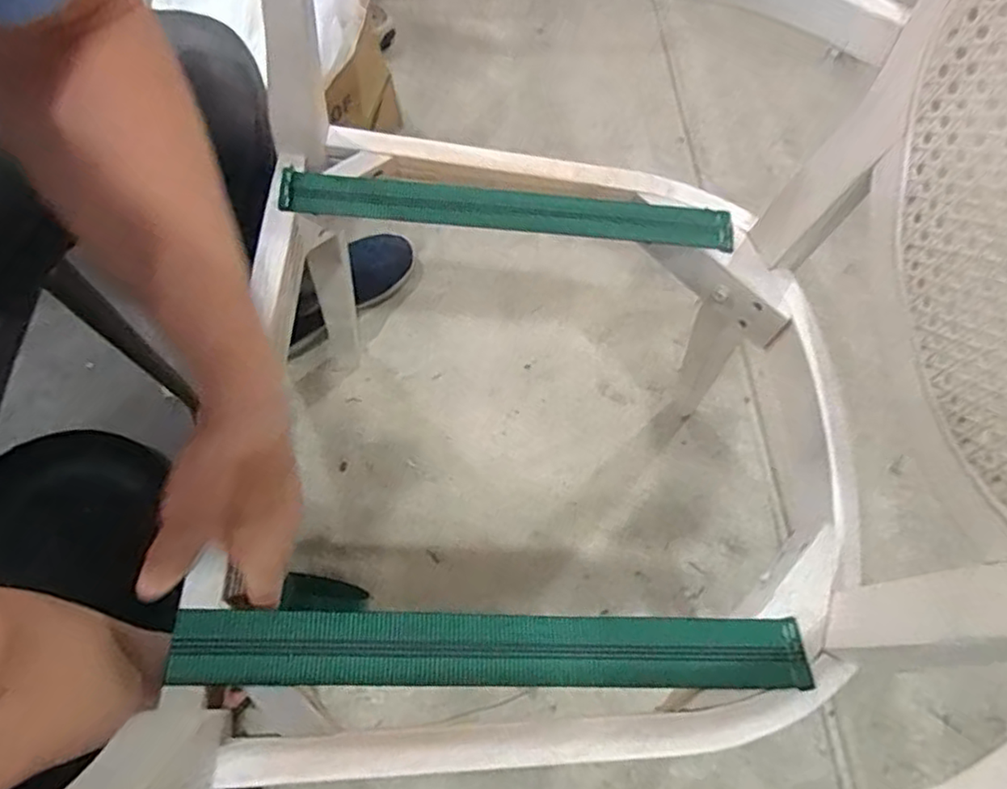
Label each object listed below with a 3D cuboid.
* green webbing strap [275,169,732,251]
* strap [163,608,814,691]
[{"bbox_3d":[0.007,-0.162,0.567,0.395,0.008,0.040,4,70,-5],"label":"green webbing strap"},{"bbox_3d":[0.000,0.164,0.411,0.398,0.006,0.039,4,65,-5],"label":"strap"}]

